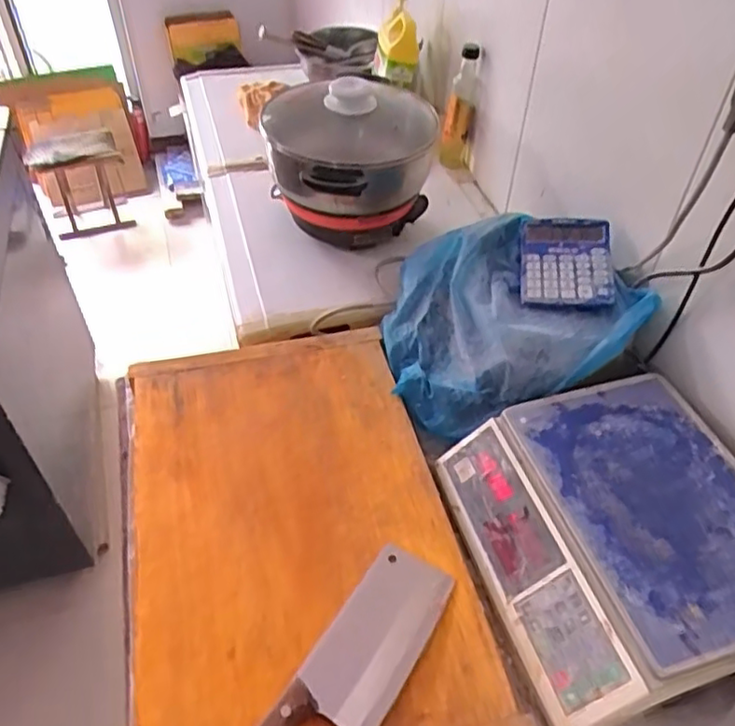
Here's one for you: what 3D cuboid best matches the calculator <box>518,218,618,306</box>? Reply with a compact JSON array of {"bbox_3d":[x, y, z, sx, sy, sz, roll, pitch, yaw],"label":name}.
[{"bbox_3d":[0.270,-0.136,0.864,0.118,0.012,0.143,2,59,10],"label":"calculator"}]

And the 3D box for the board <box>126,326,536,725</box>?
[{"bbox_3d":[-0.091,0.173,0.743,0.368,0.030,0.583,-10,47,-11],"label":"board"}]

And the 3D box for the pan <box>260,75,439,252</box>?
[{"bbox_3d":[-0.029,-0.348,1.100,0.279,0.237,0.313,-3,46,-5],"label":"pan"}]

